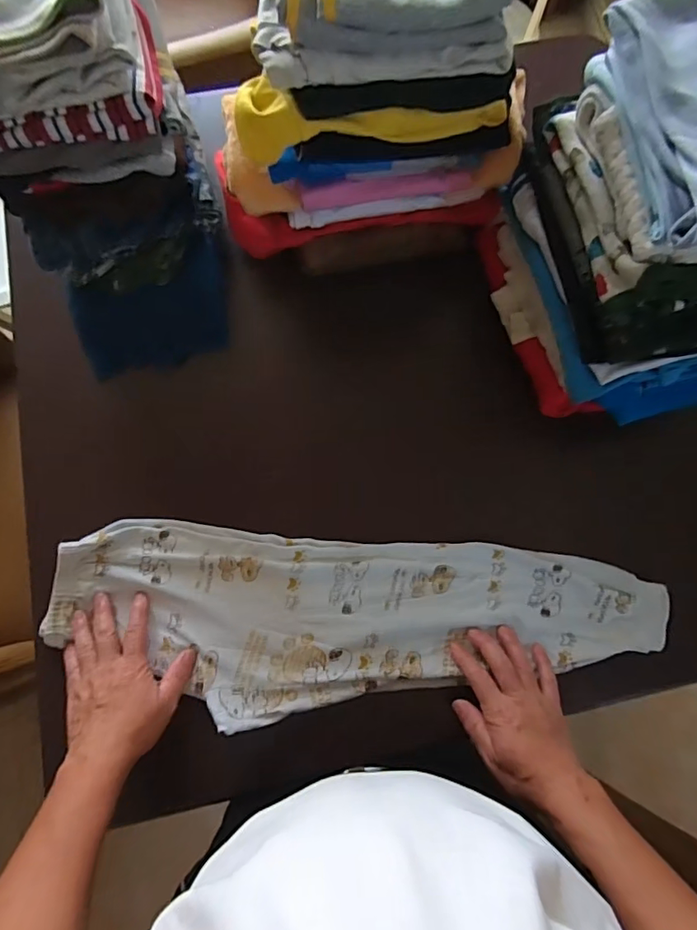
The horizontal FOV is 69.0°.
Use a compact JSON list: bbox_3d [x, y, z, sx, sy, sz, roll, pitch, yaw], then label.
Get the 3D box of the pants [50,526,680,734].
[{"bbox_3d":[0.011,0.185,0.599,0.701,0.027,0.203,2,77,0],"label":"pants"}]

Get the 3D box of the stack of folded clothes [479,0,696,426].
[{"bbox_3d":[0.314,-0.238,0.530,0.211,0.294,0.326,-12,77,-4],"label":"stack of folded clothes"}]

